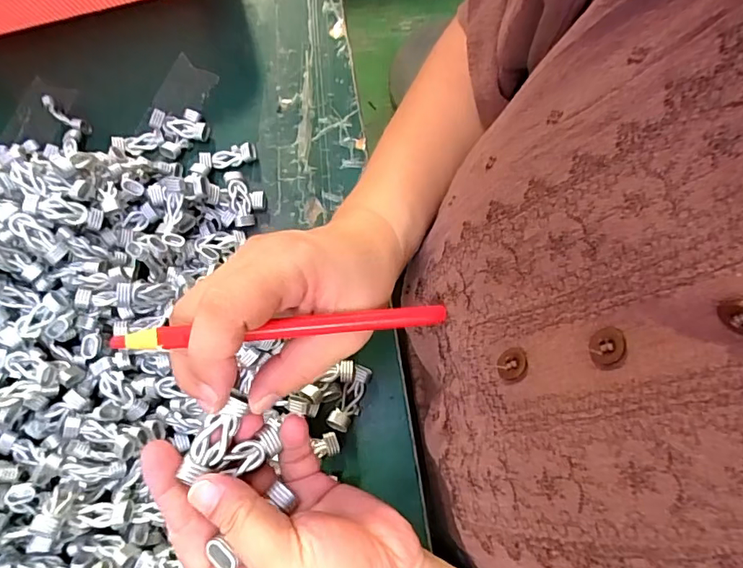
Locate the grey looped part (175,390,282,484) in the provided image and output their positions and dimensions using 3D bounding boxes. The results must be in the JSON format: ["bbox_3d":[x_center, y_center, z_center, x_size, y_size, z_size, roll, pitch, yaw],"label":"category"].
[{"bbox_3d":[-0.064,0.075,0.232,0.034,0.013,0.038,44,71,-22],"label":"grey looped part"}]

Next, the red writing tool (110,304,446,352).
[{"bbox_3d":[-0.031,0.018,0.213,0.143,0.004,0.010,-3,74,-22],"label":"red writing tool"}]

